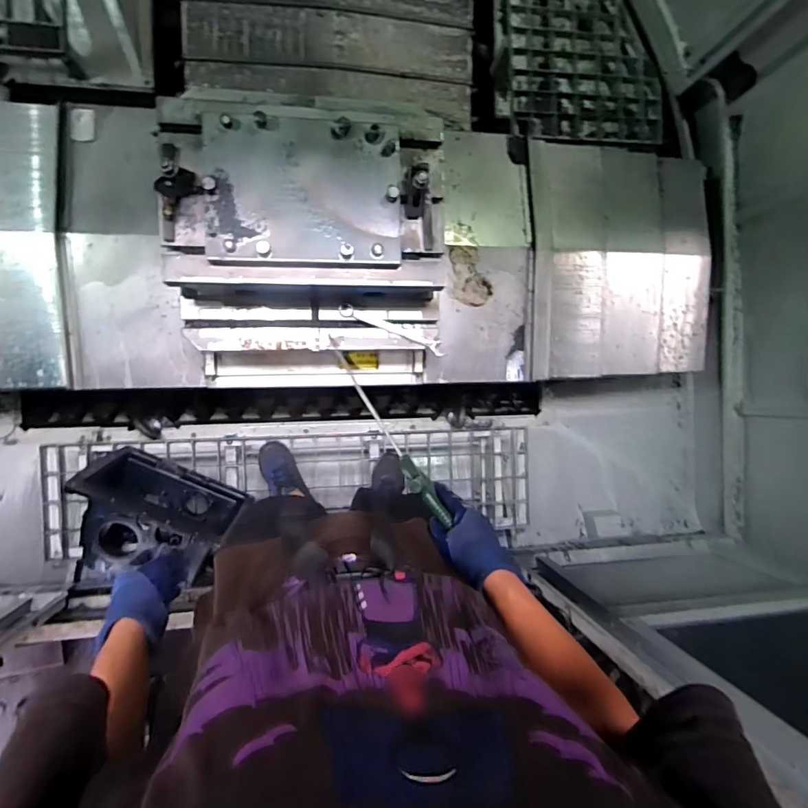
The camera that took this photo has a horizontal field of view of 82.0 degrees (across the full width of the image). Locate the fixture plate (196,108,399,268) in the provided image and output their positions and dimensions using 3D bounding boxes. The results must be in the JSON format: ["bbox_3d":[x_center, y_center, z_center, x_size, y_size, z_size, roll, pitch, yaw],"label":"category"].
[{"bbox_3d":[-0.204,-0.438,0.960,0.391,0.035,0.294,-1,91,-9],"label":"fixture plate"}]

